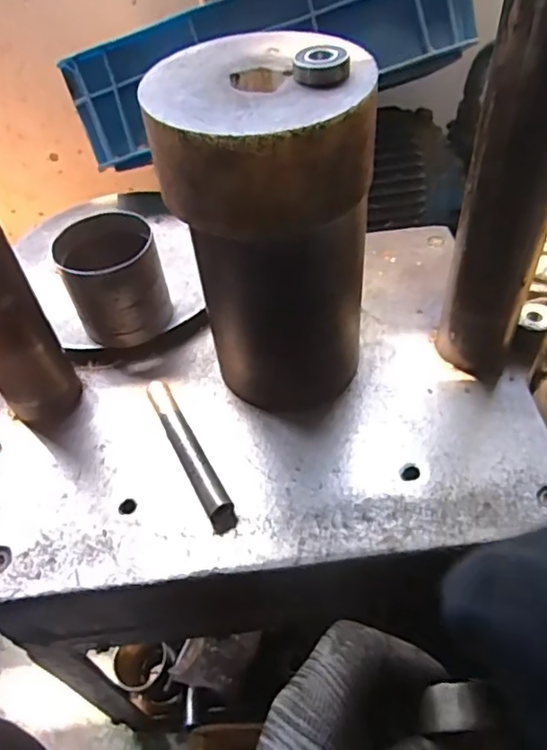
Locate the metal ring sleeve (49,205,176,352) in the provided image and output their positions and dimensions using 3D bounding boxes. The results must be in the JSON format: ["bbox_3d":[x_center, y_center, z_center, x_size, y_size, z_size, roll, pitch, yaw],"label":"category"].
[{"bbox_3d":[-0.147,-0.084,0.544,0.089,0.113,0.081,-16,50,-9],"label":"metal ring sleeve"}]

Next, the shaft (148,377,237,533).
[{"bbox_3d":[-0.071,0.063,0.472,0.020,0.023,0.147,-24,51,-15],"label":"shaft"}]

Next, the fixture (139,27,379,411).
[{"bbox_3d":[0.001,-0.098,0.446,0.136,0.258,0.131,-8,49,-1],"label":"fixture"}]

